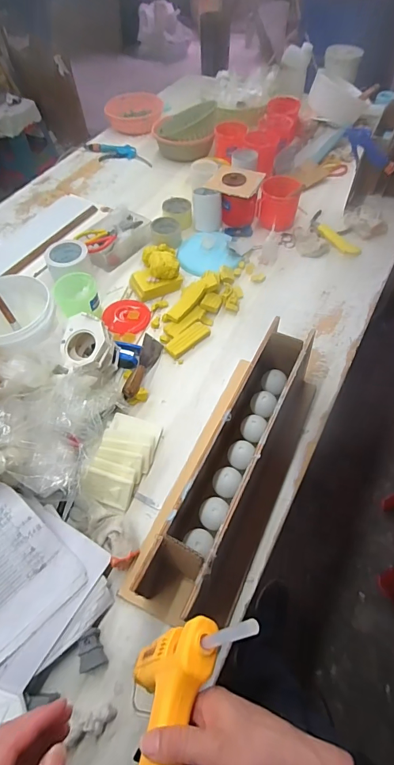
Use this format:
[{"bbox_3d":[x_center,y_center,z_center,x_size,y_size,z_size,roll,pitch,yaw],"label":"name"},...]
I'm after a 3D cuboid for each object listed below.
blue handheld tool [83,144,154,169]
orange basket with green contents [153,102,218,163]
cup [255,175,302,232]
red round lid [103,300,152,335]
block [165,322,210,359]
[{"bbox_3d":[-0.287,-0.848,1.413,0.265,0.027,0.103,16,59,13],"label":"blue handheld tool"},{"bbox_3d":[-0.043,-0.916,1.381,0.216,0.138,0.190,-5,56,-1],"label":"orange basket with green contents"},{"bbox_3d":[0.237,-0.521,1.129,0.116,0.121,0.105,8,57,7],"label":"cup"},{"bbox_3d":[-0.171,-0.165,0.963,0.112,0.016,0.108,-1,56,2],"label":"red round lid"},{"bbox_3d":[-0.021,-0.102,0.918,0.120,0.016,0.045,-38,63,-20],"label":"block"}]

